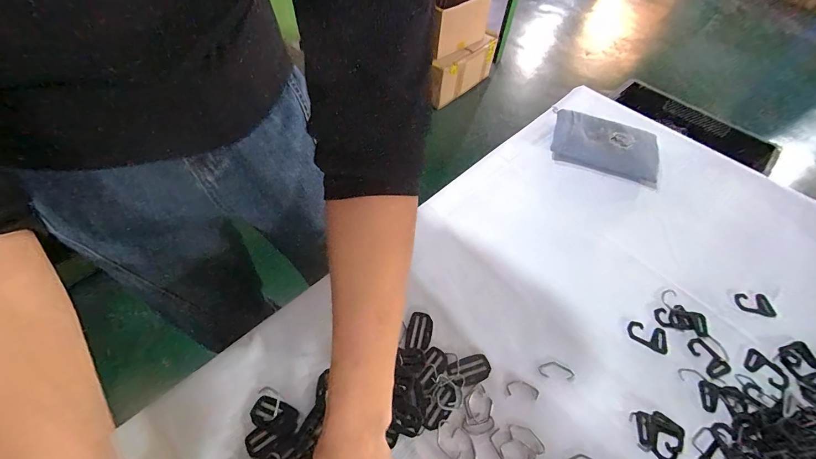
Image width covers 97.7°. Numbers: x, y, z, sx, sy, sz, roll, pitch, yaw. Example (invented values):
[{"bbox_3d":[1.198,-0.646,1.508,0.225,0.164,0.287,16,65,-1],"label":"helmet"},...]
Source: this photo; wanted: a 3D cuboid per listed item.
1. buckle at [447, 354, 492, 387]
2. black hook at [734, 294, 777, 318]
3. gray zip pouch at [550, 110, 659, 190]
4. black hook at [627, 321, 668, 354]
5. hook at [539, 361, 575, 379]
[{"bbox_3d":[0.066,0.150,0.381,0.046,0.004,0.028,-15,55,-15],"label":"buckle"},{"bbox_3d":[0.434,0.094,0.447,0.043,0.004,0.032,3,53,-2],"label":"black hook"},{"bbox_3d":[0.326,-0.139,0.586,0.166,0.027,0.107,19,73,13],"label":"gray zip pouch"},{"bbox_3d":[0.279,0.125,0.415,0.043,0.004,0.030,14,53,7],"label":"black hook"},{"bbox_3d":[0.161,0.152,0.386,0.039,0.004,0.016,4,53,-1],"label":"hook"}]

